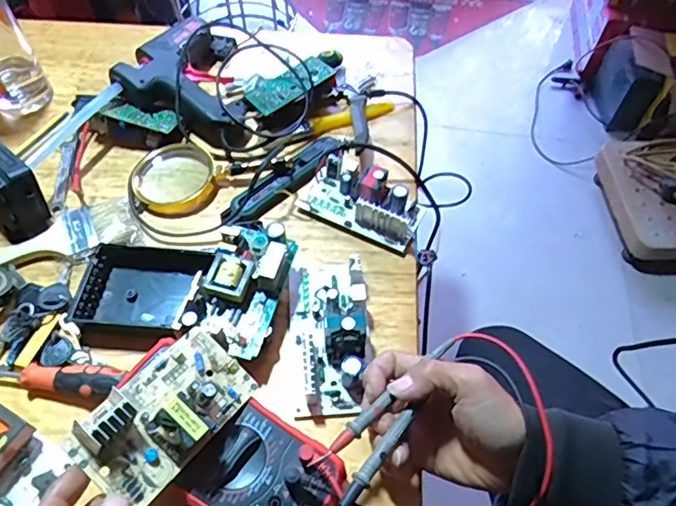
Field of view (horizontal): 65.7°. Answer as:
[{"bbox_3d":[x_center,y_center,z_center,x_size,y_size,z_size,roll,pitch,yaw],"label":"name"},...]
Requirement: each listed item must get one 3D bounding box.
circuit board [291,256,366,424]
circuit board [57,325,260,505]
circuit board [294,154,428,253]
[{"bbox_3d":[-0.007,0.064,0.468,0.074,0.044,0.152,1,57,0],"label":"circuit board"},{"bbox_3d":[-0.115,0.106,0.363,0.069,0.031,0.122,44,50,4],"label":"circuit board"},{"bbox_3d":[0.027,-0.058,0.550,0.126,0.038,0.073,23,59,14],"label":"circuit board"}]

